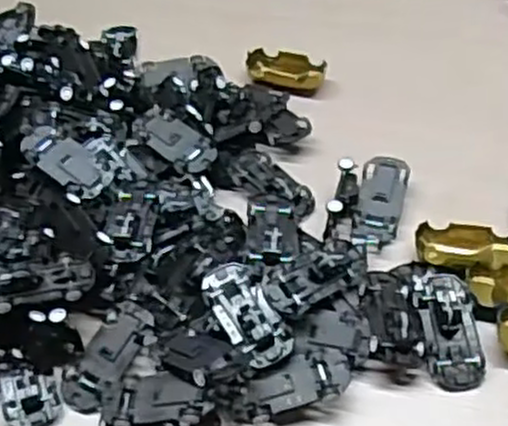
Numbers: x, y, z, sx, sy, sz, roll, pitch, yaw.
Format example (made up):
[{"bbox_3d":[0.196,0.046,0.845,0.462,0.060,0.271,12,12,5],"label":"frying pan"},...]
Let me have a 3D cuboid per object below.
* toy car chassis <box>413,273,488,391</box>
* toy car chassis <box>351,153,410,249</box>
[{"bbox_3d":[0.111,0.065,0.432,0.032,0.014,0.068,-7,65,-2],"label":"toy car chassis"},{"bbox_3d":[0.083,-0.007,0.505,0.029,0.010,0.074,11,62,14],"label":"toy car chassis"}]

